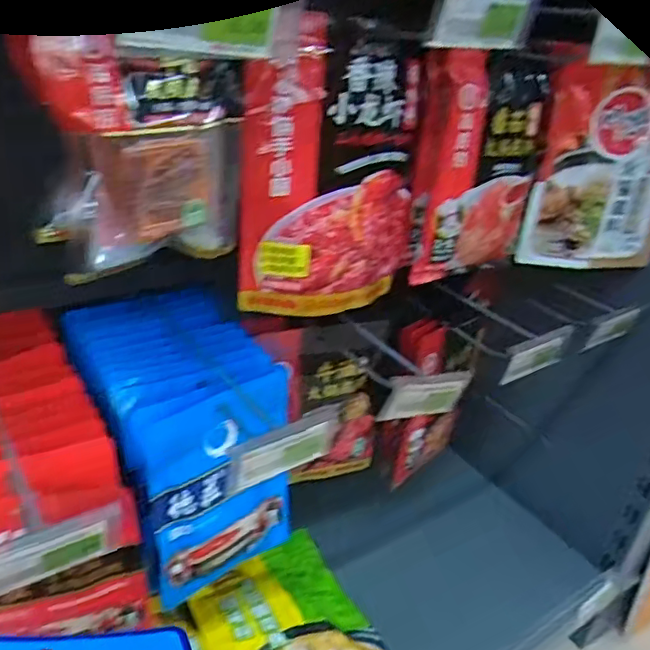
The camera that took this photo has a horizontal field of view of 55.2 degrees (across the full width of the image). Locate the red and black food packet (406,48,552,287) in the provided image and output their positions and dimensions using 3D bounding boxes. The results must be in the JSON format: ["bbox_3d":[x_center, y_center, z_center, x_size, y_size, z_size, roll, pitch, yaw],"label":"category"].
[{"bbox_3d":[0.168,-0.157,0.627,0.155,0.216,0.032,-9,29,-28],"label":"red and black food packet"}]

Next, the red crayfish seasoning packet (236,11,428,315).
[{"bbox_3d":[0.013,-0.134,0.557,0.181,0.247,0.027,-7,24,-25],"label":"red crayfish seasoning packet"}]

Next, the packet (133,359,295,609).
[{"bbox_3d":[-0.095,0.152,0.593,0.149,0.212,0.033,-19,38,-39],"label":"packet"}]

